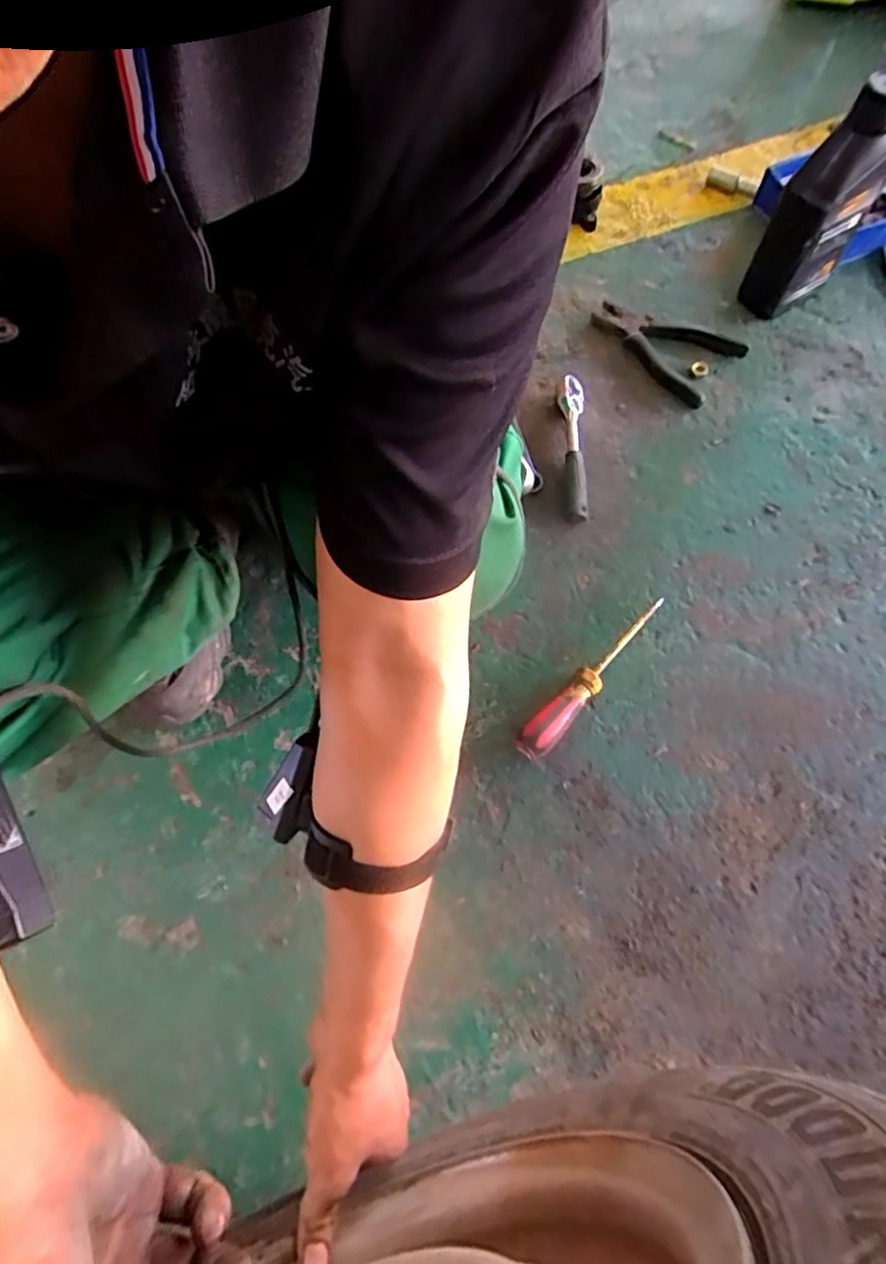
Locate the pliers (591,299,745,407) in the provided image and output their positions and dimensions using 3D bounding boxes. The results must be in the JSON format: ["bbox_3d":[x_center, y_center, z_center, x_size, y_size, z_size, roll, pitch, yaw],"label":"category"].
[{"bbox_3d":[0.272,-0.361,0.747,0.177,0.018,0.100,43,77,16],"label":"pliers"}]

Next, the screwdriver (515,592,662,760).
[{"bbox_3d":[0.150,0.044,0.604,0.032,0.030,0.212,41,76,16],"label":"screwdriver"}]

